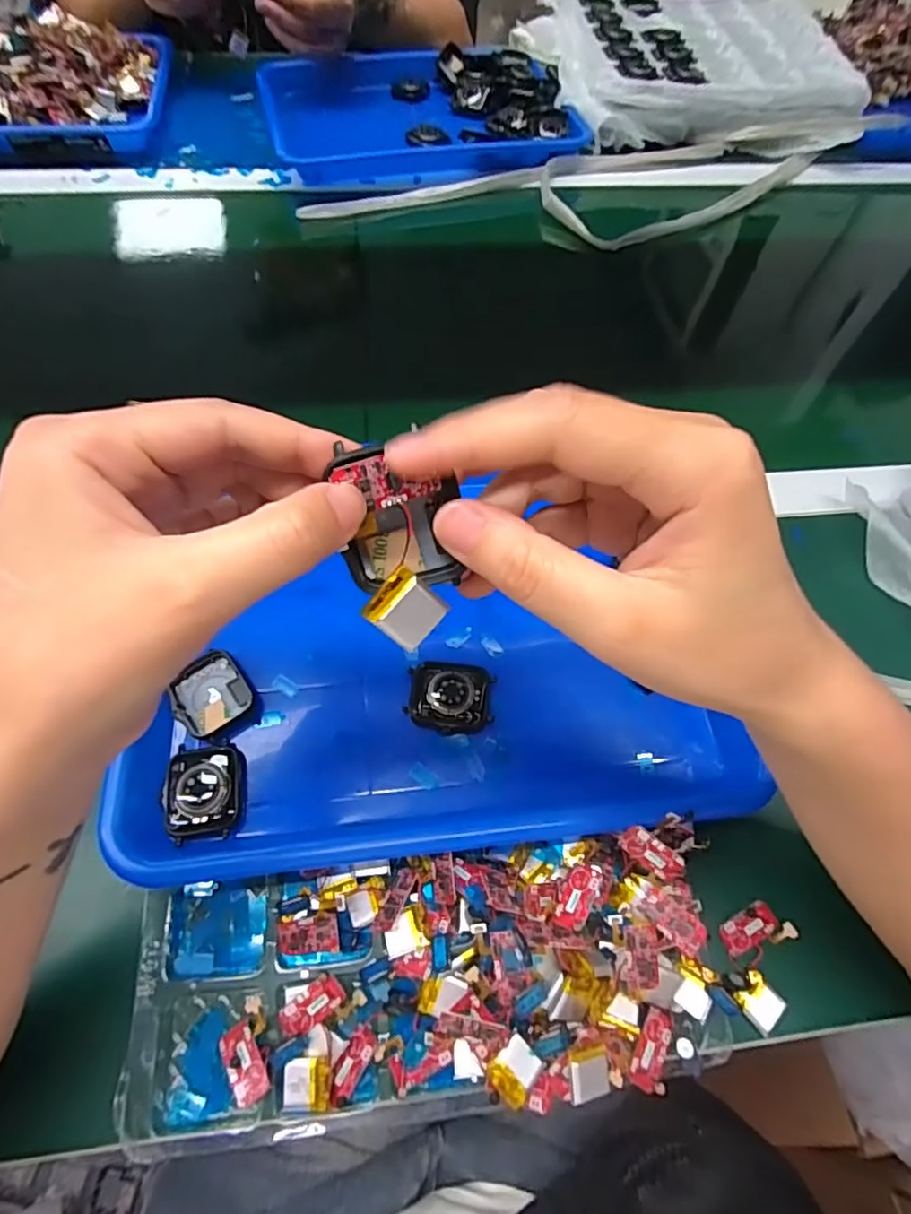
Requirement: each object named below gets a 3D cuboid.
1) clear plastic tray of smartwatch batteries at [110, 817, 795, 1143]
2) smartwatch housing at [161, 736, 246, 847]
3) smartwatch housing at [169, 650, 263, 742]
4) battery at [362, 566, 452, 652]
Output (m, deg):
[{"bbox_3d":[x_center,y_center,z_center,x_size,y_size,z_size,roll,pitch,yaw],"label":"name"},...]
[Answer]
[{"bbox_3d":[0.008,0.165,0.267,0.298,0.037,0.102,-4,61,-6],"label":"clear plastic tray of smartwatch batteries"},{"bbox_3d":[-0.125,0.091,0.294,0.036,0.017,0.046,-6,62,-6],"label":"smartwatch housing"},{"bbox_3d":[-0.129,0.049,0.315,0.037,0.012,0.045,-34,68,-19],"label":"smartwatch housing"},{"bbox_3d":[-0.014,0.001,0.171,0.018,0.004,0.020,-48,117,-3],"label":"battery"}]

